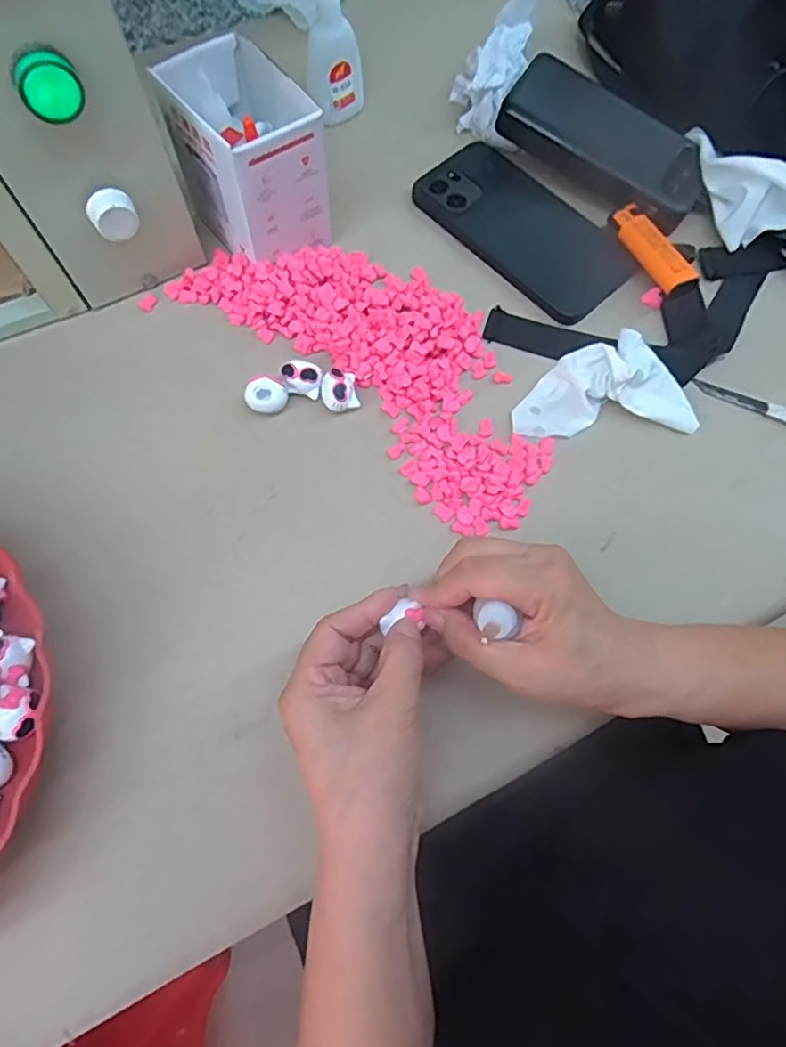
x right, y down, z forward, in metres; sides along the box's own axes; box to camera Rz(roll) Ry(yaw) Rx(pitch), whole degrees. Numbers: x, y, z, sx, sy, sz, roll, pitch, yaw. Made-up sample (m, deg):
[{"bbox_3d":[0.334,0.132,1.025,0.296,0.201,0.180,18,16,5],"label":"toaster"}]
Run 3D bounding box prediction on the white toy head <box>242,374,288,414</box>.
[{"bbox_3d":[-0.080,-0.080,0.373,0.027,0.022,0.022,-21,72,-10],"label":"white toy head"}]

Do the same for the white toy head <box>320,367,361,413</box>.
[{"bbox_3d":[-0.034,-0.086,0.374,0.023,0.019,0.027,-9,71,-6],"label":"white toy head"}]

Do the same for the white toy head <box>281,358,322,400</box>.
[{"bbox_3d":[-0.059,-0.093,0.376,0.025,0.020,0.016,11,70,2],"label":"white toy head"}]

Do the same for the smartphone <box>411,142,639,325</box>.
[{"bbox_3d":[0.095,-0.217,0.429,0.078,0.011,0.162,-40,77,-15],"label":"smartphone"}]

